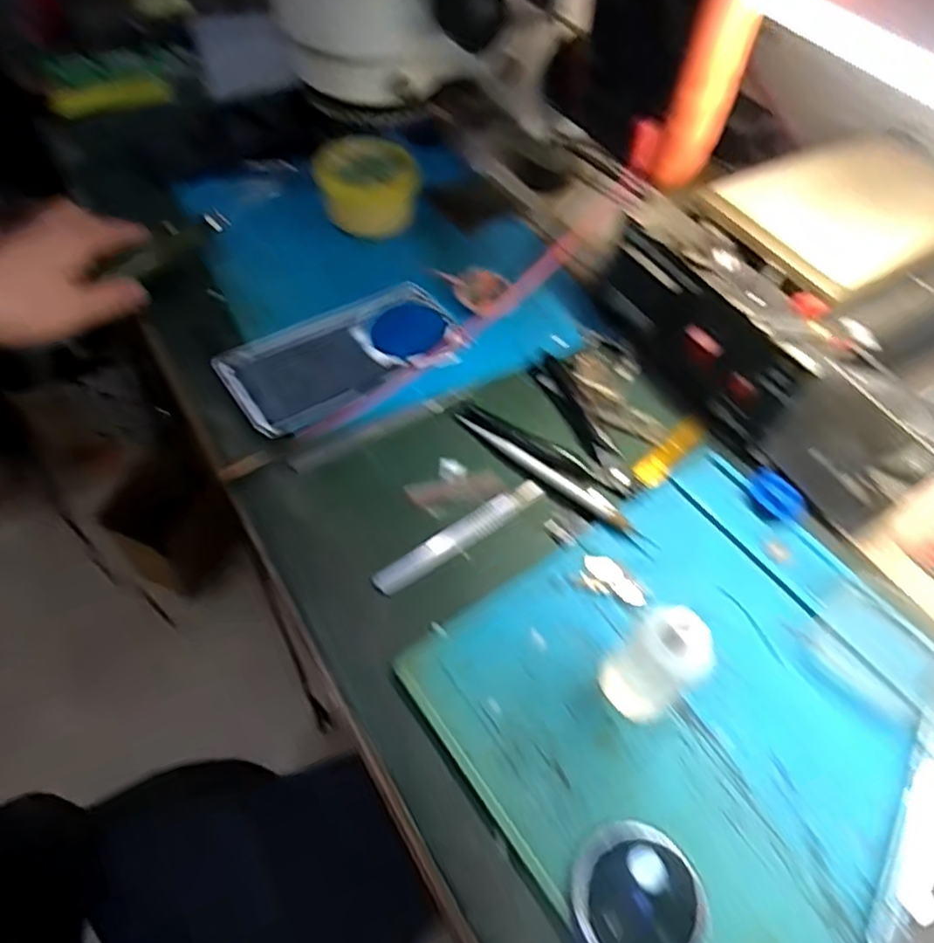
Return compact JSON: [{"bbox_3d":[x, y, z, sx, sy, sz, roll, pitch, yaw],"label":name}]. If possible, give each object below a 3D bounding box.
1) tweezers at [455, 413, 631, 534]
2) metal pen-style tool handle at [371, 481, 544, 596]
[{"bbox_3d":[0.049,-0.003,0.417,0.123,0.004,0.017,34,60,19],"label":"tweezers"},{"bbox_3d":[-0.003,0.036,0.387,0.116,0.004,0.018,-31,62,-23],"label":"metal pen-style tool handle"}]

